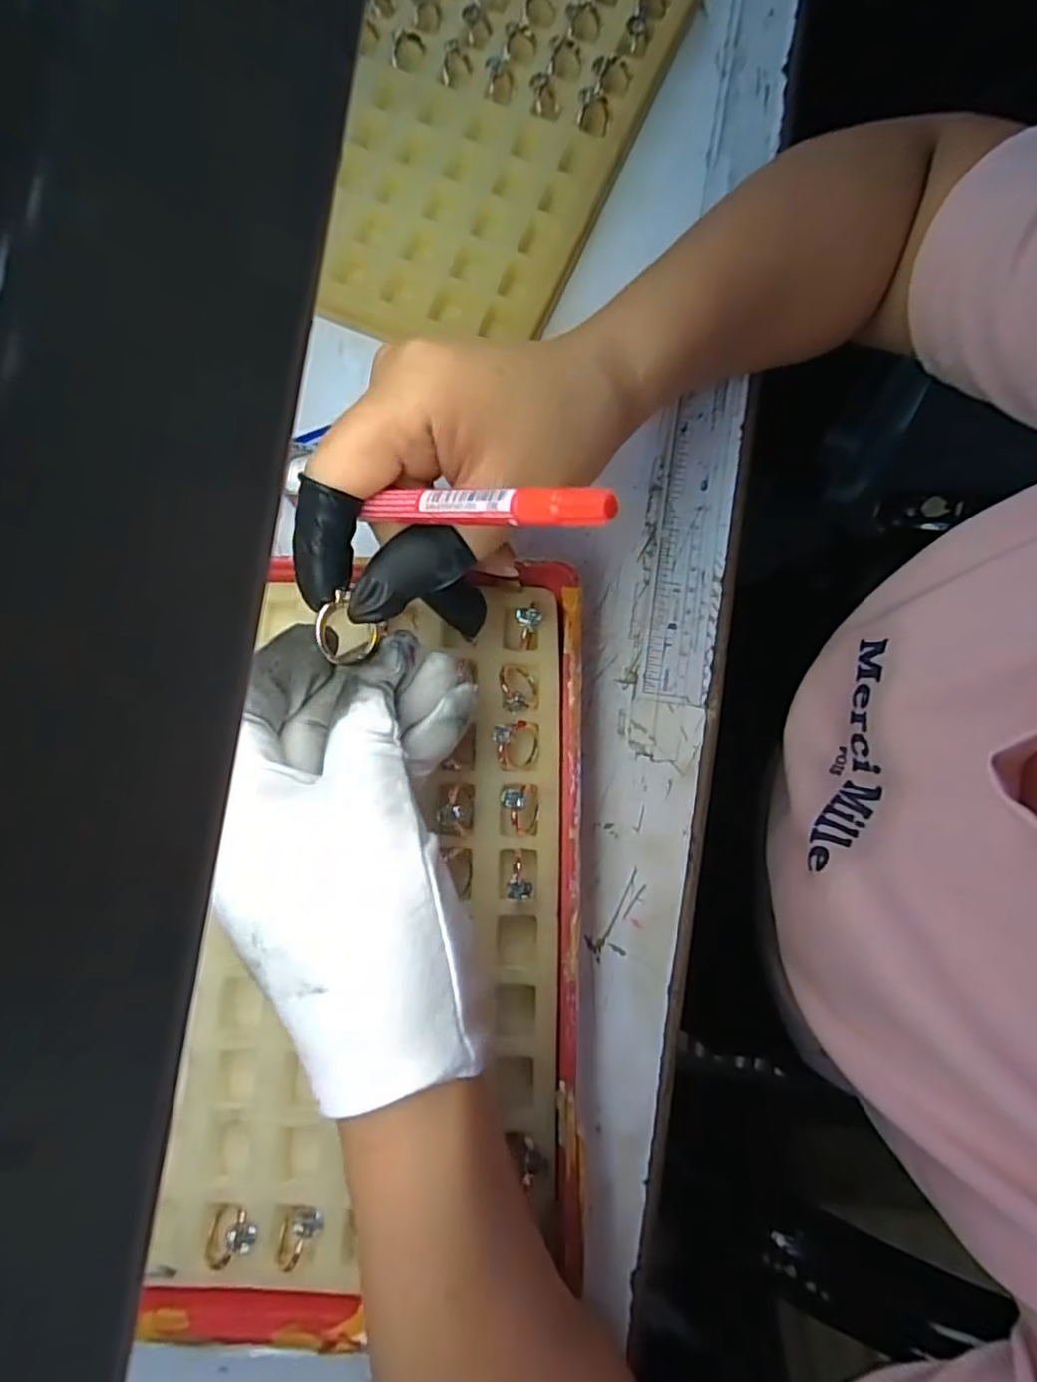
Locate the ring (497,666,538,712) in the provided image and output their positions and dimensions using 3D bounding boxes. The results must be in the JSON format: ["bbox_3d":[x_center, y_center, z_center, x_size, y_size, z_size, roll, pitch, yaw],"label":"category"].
[{"bbox_3d":[0.000,-0.002,0.274,0.015,0.005,0.019,-9,80,-3],"label":"ring"}]

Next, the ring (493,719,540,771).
[{"bbox_3d":[-0.001,0.021,0.268,0.018,0.007,0.019,0,80,-1],"label":"ring"}]

